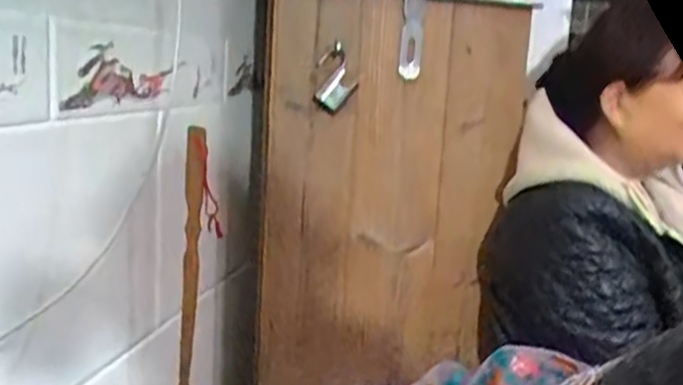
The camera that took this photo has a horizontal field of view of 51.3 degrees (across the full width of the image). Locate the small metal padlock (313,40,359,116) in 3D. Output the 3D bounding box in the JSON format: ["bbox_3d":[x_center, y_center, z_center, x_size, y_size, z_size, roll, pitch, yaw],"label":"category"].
[{"bbox_3d":[-0.010,-0.167,1.056,0.071,0.088,0.021,41,12,-10],"label":"small metal padlock"}]

